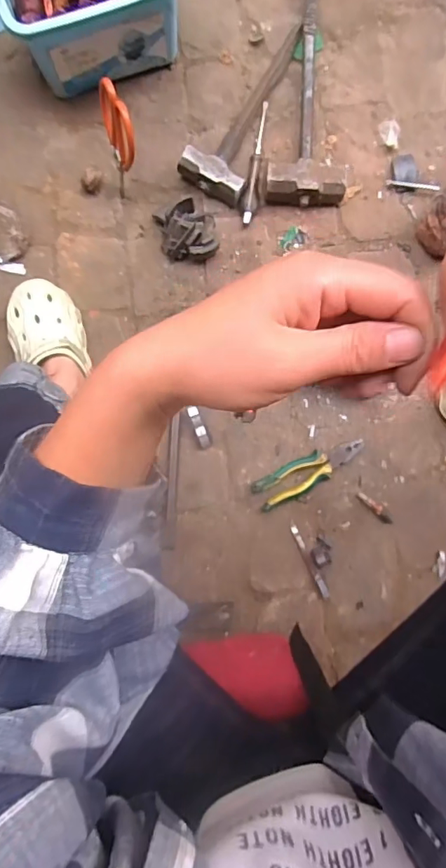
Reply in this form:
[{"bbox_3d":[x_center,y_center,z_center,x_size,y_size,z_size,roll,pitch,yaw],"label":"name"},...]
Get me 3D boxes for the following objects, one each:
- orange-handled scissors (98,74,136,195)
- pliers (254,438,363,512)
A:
[{"bbox_3d":[-0.154,-0.434,0.738,0.030,0.169,0.101,-16,88,-4],"label":"orange-handled scissors"},{"bbox_3d":[0.142,0.061,0.805,0.194,0.029,0.056,-27,89,-4],"label":"pliers"}]

